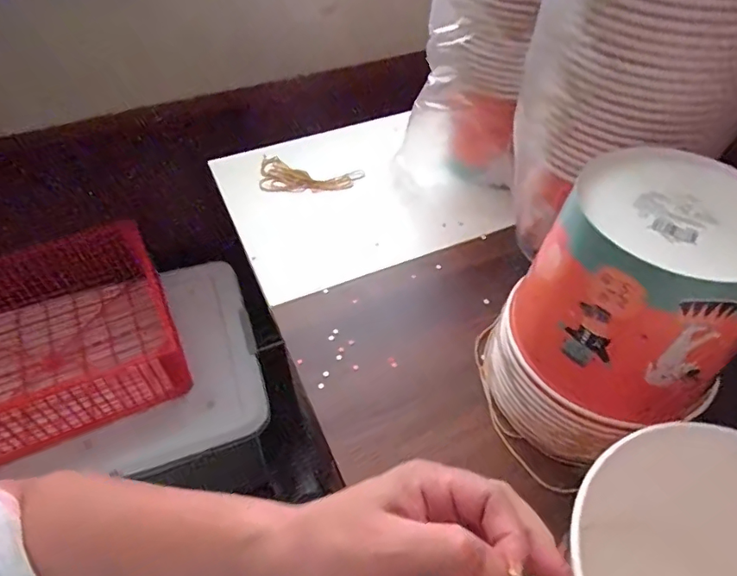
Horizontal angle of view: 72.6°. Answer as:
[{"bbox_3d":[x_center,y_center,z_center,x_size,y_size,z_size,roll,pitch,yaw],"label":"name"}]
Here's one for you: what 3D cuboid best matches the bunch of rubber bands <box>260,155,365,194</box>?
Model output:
[{"bbox_3d":[-0.075,-0.153,0.663,0.131,0.017,0.071,-4,49,-2],"label":"bunch of rubber bands"}]

